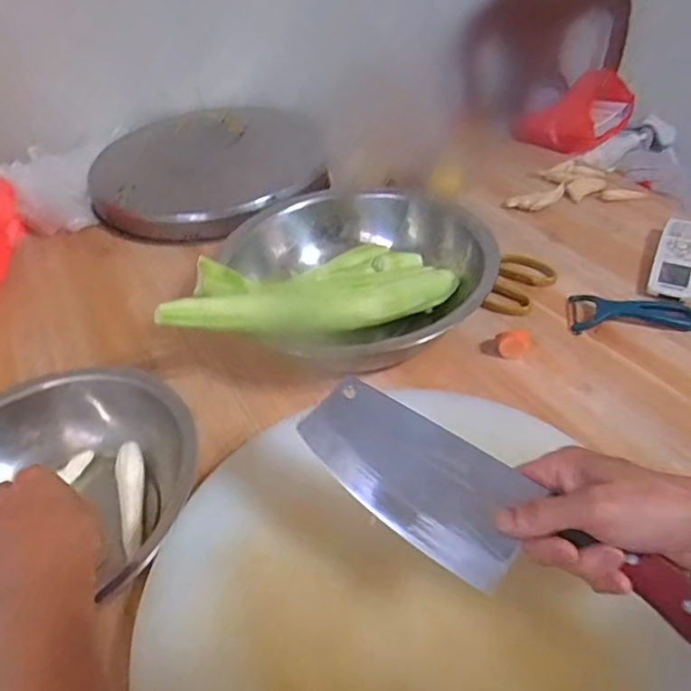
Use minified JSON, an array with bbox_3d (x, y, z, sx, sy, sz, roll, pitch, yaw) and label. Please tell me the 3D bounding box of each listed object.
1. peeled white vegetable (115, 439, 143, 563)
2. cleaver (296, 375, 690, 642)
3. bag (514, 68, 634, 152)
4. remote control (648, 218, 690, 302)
[{"bbox_3d":[-0.207,0.147,0.541,0.025,0.016,0.122,-12,44,-6],"label":"peeled white vegetable"},{"bbox_3d":[0.093,0.117,0.395,0.284,0.022,0.082,26,78,24],"label":"cleaver"},{"bbox_3d":[0.445,-0.454,1.103,0.210,0.113,0.120,-23,46,-16],"label":"bag"},{"bbox_3d":[0.414,-0.108,0.708,0.048,0.027,0.140,17,49,23],"label":"remote control"}]

